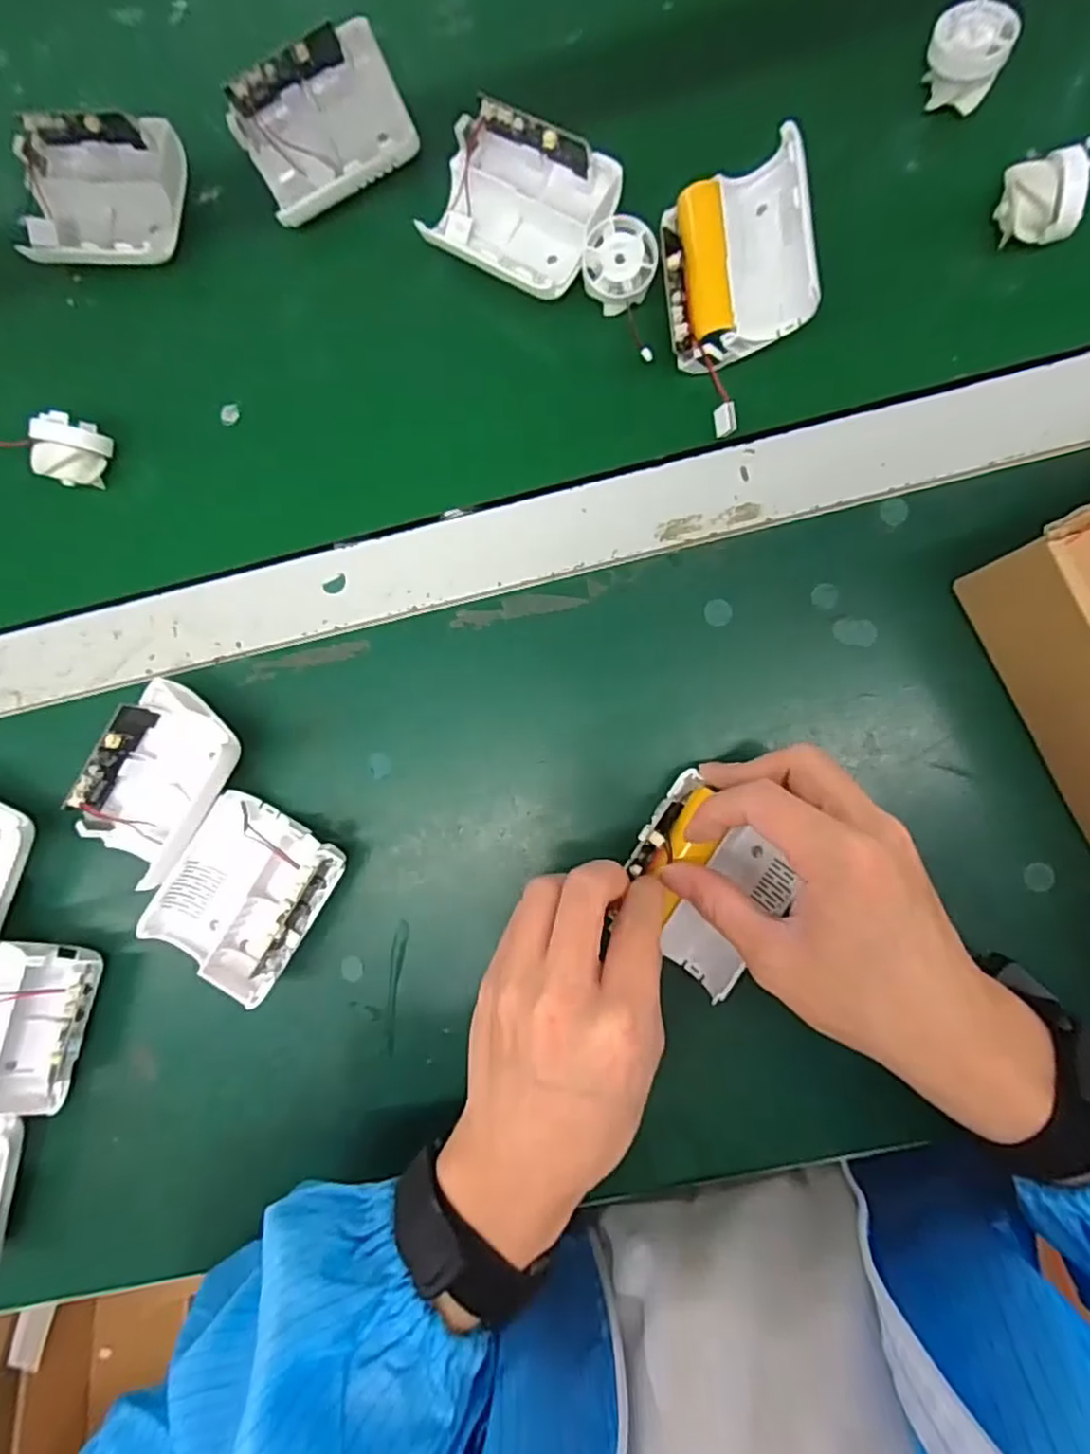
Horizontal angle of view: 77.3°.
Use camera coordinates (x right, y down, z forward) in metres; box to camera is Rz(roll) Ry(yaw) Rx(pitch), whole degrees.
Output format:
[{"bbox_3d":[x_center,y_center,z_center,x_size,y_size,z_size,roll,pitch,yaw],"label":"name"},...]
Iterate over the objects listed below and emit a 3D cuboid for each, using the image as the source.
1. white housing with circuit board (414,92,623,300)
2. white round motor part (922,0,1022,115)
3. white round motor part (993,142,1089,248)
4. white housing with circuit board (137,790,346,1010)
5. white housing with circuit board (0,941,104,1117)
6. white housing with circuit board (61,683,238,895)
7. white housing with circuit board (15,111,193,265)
[{"bbox_3d":[-0.013,-0.249,0.333,0.081,0.037,0.070,27,90,6],"label":"white housing with circuit board"},{"bbox_3d":[0.196,-0.313,0.319,0.035,0.029,0.028,24,90,6],"label":"white round motor part"},{"bbox_3d":[0.225,-0.239,0.313,0.026,0.036,0.030,-4,87,5],"label":"white round motor part"},{"bbox_3d":[-0.142,0.081,0.327,0.068,0.034,0.080,32,91,6],"label":"white housing with circuit board"},{"bbox_3d":[-0.259,0.146,0.325,0.041,0.068,0.085,18,91,38],"label":"white housing with circuit board"},{"bbox_3d":[-0.187,0.025,0.333,0.065,0.033,0.084,34,91,4],"label":"white housing with circuit board"},{"bbox_3d":[-0.227,-0.273,0.355,0.083,0.036,0.075,7,89,4],"label":"white housing with circuit board"}]

